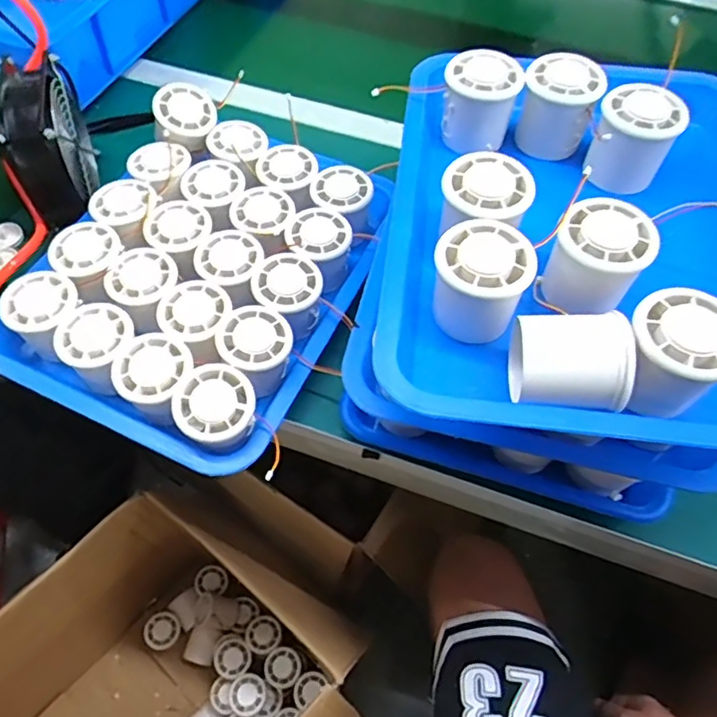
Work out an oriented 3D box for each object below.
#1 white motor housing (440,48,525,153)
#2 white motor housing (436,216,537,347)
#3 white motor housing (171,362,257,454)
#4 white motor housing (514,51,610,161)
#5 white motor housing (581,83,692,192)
[{"bbox_3d":[0.094,-0.199,0.442,0.059,0.053,0.054,20,59,9],"label":"white motor housing"},{"bbox_3d":[0.072,-0.044,0.350,0.054,0.057,0.052,21,60,10],"label":"white motor housing"},{"bbox_3d":[-0.104,0.040,0.425,0.055,0.046,0.053,1,58,-2],"label":"white motor housing"},{"bbox_3d":[0.154,-0.192,0.448,0.058,0.069,0.056,20,59,9],"label":"white motor housing"},{"bbox_3d":[0.197,-0.156,0.420,0.054,0.060,0.062,29,61,14],"label":"white motor housing"}]

